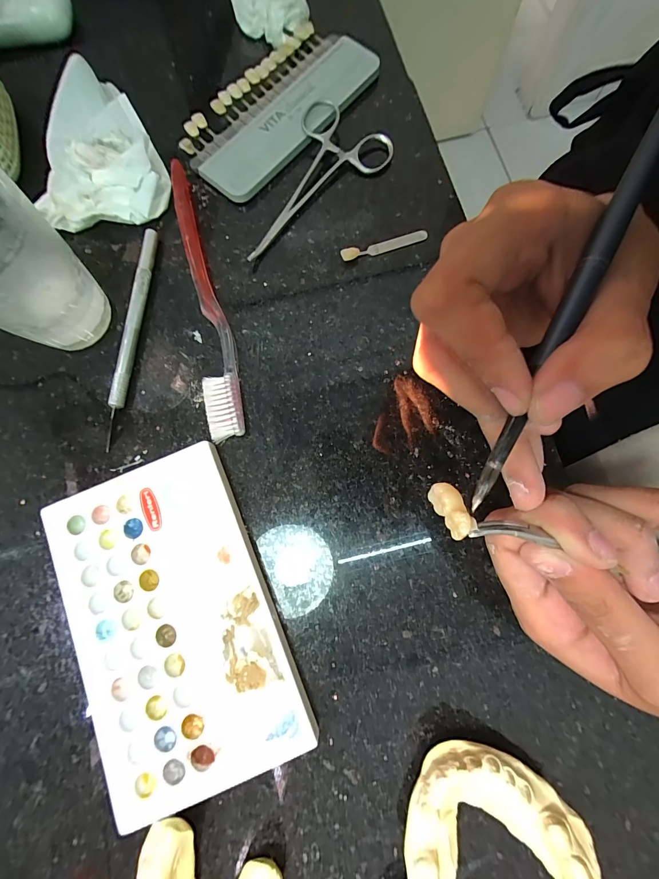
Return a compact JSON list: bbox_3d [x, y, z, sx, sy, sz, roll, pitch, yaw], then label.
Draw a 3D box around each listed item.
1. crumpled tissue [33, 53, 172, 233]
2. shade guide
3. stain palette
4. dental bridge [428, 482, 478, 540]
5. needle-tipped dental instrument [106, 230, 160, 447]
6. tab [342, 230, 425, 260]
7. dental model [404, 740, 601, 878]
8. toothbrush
[{"bbox_3d":[-0.154,-0.191,0.219,0.077,0.025,0.116,-17,78,-2],"label":"crumpled tissue"},{"bbox_3d":[-0.035,-0.226,0.230,0.068,0.013,0.141,42,82,9],"label":"shade guide"},{"bbox_3d":[-0.078,0.087,0.169,0.094,0.012,0.151,-23,79,-4],"label":"stain palette"},{"bbox_3d":[0.040,0.023,0.110,0.008,0.012,0.018,-19,78,-3],"label":"dental bridge"},{"bbox_3d":[-0.121,-0.065,0.202,0.013,0.009,0.135,5,78,2],"label":"needle-tipped dental instrument"},{"bbox_3d":[0.034,-0.122,0.210,0.056,0.005,0.007,-18,78,-3],"label":"tab"},{"bbox_3d":[0.065,0.158,0.142,0.072,0.029,0.047,-13,78,-2],"label":"dental model"},{"bbox_3d":[-0.075,-0.089,0.204,0.019,0.013,0.184,-13,78,-2],"label":"toothbrush"}]

